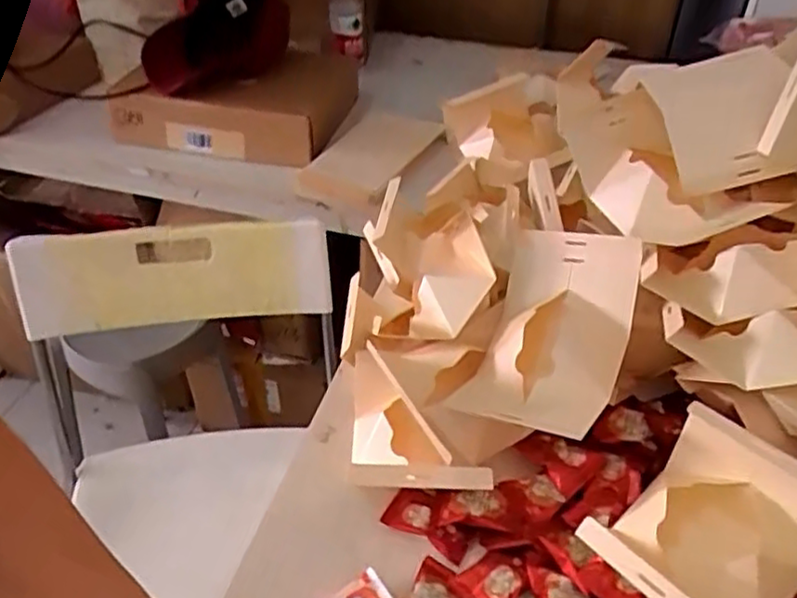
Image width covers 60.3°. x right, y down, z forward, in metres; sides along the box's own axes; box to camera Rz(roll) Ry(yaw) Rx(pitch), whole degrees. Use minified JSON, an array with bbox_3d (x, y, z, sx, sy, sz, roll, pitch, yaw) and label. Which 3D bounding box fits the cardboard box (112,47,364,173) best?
[{"bbox_3d":[-0.259,-0.344,1.166,0.327,0.081,0.293,13,42,13],"label":"cardboard box"}]

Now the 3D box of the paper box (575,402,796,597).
[{"bbox_3d":[0.230,0.174,0.515,0.152,0.086,0.131,-29,49,-30],"label":"paper box"}]

